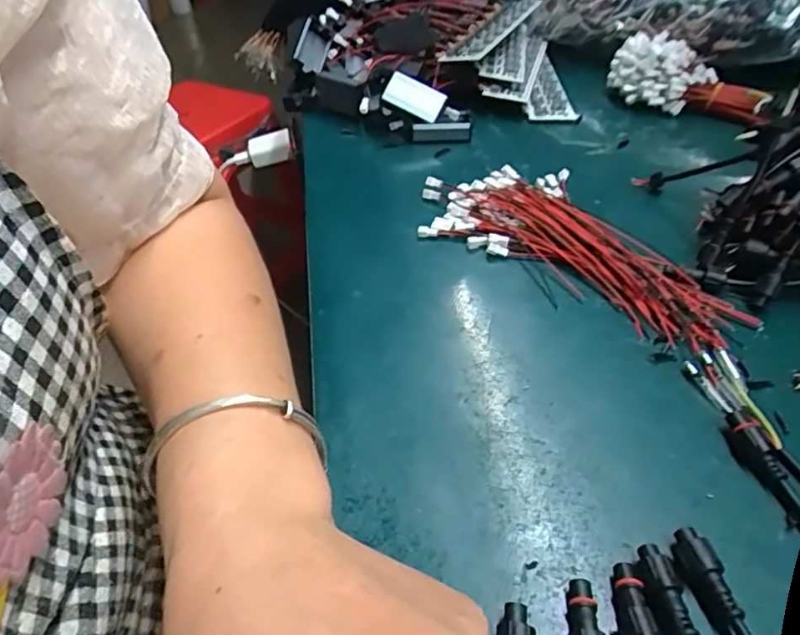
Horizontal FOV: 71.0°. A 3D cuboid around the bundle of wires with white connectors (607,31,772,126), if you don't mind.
[{"bbox_3d":[0.236,-0.198,0.465,0.045,0.043,0.129,-35,51,-26],"label":"bundle of wires with white connectors"}]

